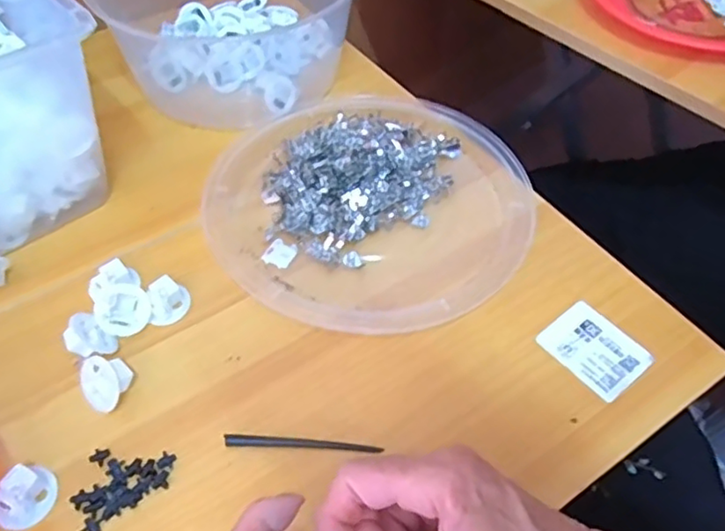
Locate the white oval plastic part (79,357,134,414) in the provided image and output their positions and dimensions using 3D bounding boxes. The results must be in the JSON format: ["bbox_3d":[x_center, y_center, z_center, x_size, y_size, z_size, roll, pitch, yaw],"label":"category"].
[{"bbox_3d":[-0.149,0.066,0.357,0.030,0.021,0.027,40,63,22],"label":"white oval plastic part"}]

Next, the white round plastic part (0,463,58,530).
[{"bbox_3d":[-0.175,0.119,0.318,0.025,0.013,0.032,27,59,15],"label":"white round plastic part"}]

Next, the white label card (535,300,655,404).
[{"bbox_3d":[0.151,0.054,0.400,0.049,0.004,0.060,-34,64,-23],"label":"white label card"}]

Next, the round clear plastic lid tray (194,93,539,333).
[{"bbox_3d":[0.009,-0.055,0.463,0.226,0.019,0.235,1,56,-2],"label":"round clear plastic lid tray"}]

